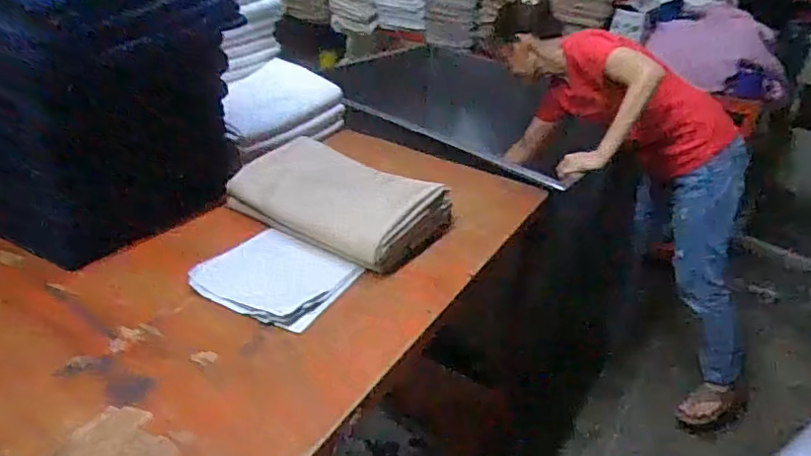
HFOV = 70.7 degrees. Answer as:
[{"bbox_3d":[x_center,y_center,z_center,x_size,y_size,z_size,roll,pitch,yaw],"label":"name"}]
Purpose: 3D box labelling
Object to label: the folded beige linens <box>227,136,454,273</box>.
[{"bbox_3d":[-0.143,-0.066,1.145,0.427,0.074,0.241,22,36,25],"label":"folded beige linens"}]

